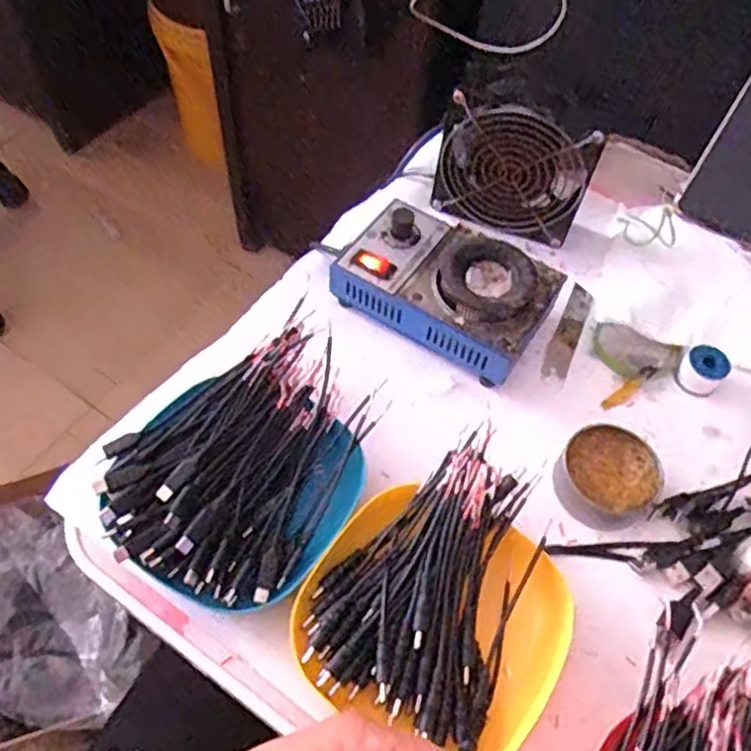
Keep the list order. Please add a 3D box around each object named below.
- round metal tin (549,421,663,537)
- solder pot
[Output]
[{"bbox_3d":[0.153,0.067,0.457,0.061,0.027,0.068,36,62,18],"label":"round metal tin"},{"bbox_3d":[0.052,-0.067,0.517,0.150,0.059,0.103,31,61,15],"label":"solder pot"}]

